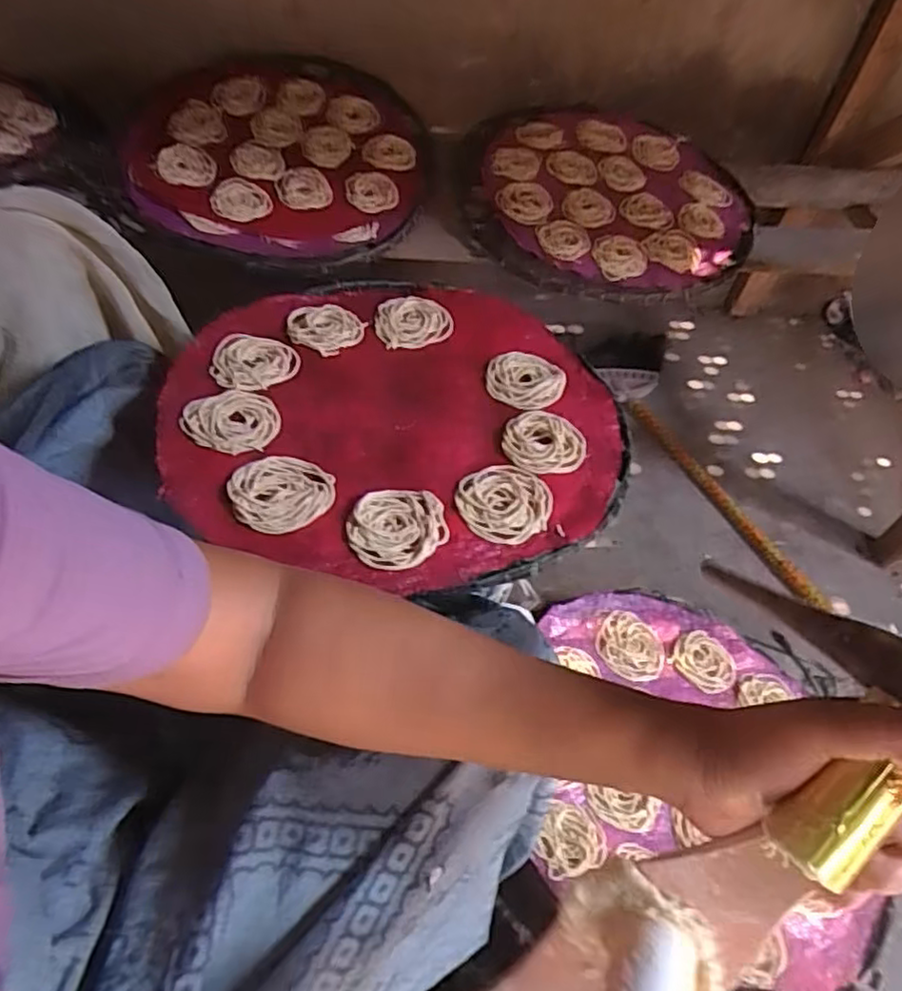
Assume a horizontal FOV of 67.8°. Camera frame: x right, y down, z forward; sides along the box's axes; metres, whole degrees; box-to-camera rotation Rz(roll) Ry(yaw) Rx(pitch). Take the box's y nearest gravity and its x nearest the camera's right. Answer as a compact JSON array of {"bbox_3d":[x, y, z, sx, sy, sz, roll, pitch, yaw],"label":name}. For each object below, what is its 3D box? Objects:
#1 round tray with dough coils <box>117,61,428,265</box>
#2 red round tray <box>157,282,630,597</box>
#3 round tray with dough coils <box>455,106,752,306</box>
[{"bbox_3d":[-0.232,-0.439,0.862,0.386,0.049,0.397,4,63,-7],"label":"round tray with dough coils"},{"bbox_3d":[-0.034,-0.071,0.550,0.343,0.031,0.339,3,48,-3],"label":"red round tray"},{"bbox_3d":[0.211,-0.406,0.920,0.405,0.042,0.397,4,61,-7],"label":"round tray with dough coils"}]

